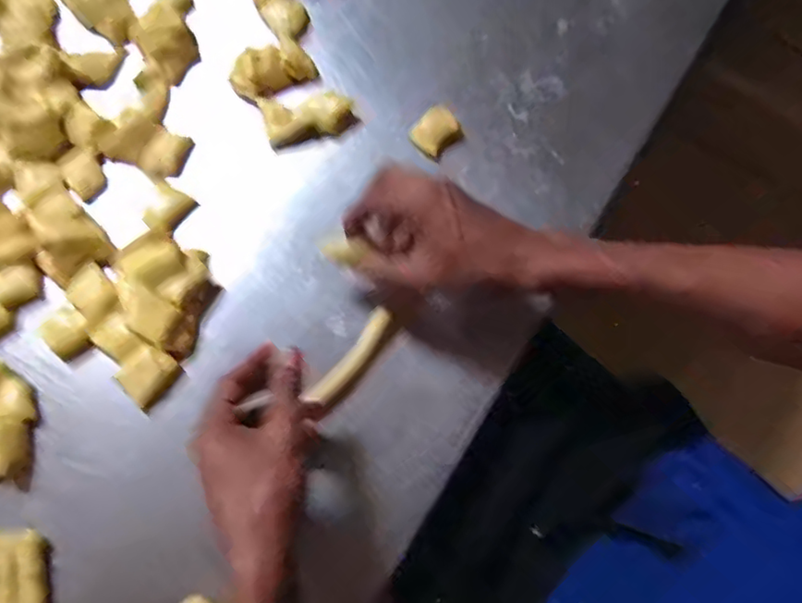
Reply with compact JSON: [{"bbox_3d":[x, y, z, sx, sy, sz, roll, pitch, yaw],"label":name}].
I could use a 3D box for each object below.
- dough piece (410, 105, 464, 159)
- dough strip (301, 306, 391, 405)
[{"bbox_3d":[0.032,-0.153,0.548,0.036,0.017,0.044,44,77,11],"label":"dough piece"},{"bbox_3d":[-0.039,0.044,0.490,0.021,0.009,0.090,36,79,10],"label":"dough strip"}]

